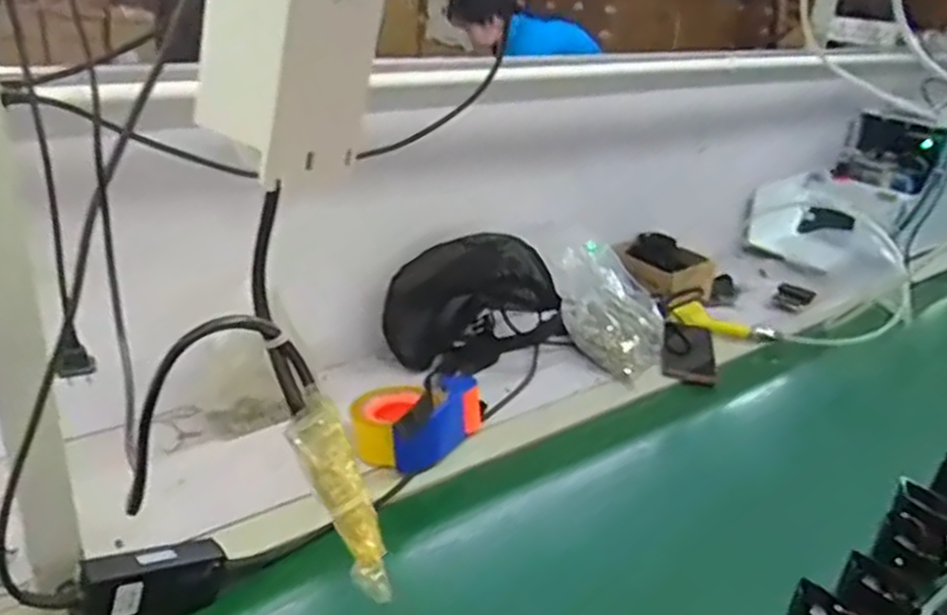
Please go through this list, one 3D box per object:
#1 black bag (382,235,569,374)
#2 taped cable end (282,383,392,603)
[{"bbox_3d":[0.001,0.001,1.071,0.256,0.187,0.063,-10,29,-28],"label":"black bag"},{"bbox_3d":[-0.045,0.065,0.264,0.010,0.075,0.015,-18,5,45],"label":"taped cable end"}]

